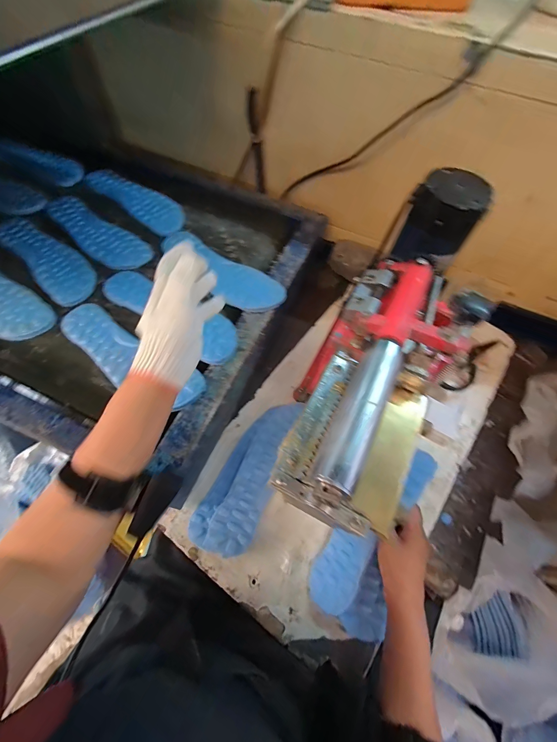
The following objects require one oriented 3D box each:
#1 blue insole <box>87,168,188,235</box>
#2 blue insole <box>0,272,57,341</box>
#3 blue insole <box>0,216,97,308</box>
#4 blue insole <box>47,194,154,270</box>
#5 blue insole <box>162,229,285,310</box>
[{"bbox_3d":[-0.289,-0.354,0.635,0.255,0.015,0.088,34,66,14],"label":"blue insole"},{"bbox_3d":[-0.472,-0.130,0.508,0.249,0.011,0.084,34,66,14],"label":"blue insole"},{"bbox_3d":[-0.408,-0.205,0.544,0.252,0.009,0.081,41,68,17],"label":"blue insole"},{"bbox_3d":[-0.349,-0.260,0.584,0.252,0.014,0.087,32,66,13],"label":"blue insole"},{"bbox_3d":[-0.098,-0.175,0.543,0.238,0.014,0.086,37,67,13],"label":"blue insole"}]

